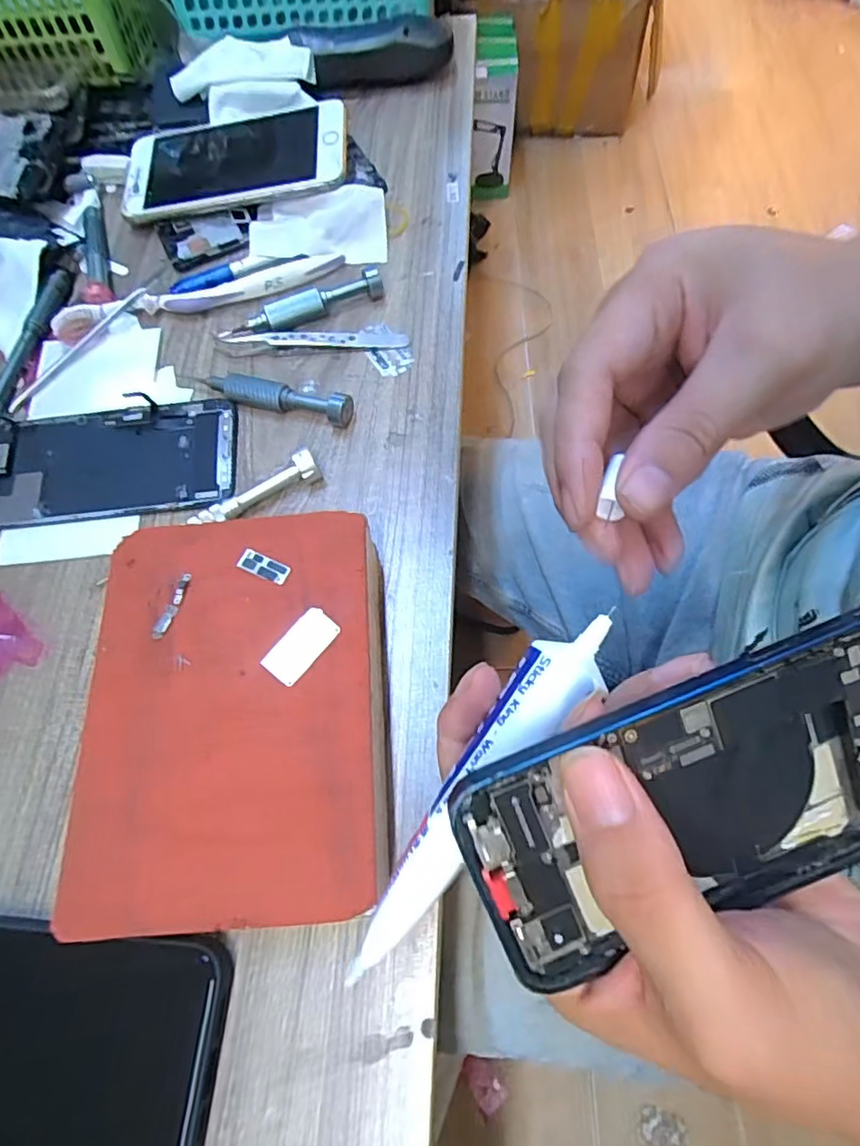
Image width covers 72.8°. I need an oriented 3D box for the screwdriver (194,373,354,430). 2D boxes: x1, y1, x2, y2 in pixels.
[{"bbox_3d":[-0.088,-0.099,0.330,0.091,0.016,0.014,14,68,9],"label":"screwdriver"}]

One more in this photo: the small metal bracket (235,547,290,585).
[{"bbox_3d":[-0.073,-0.003,0.253,0.023,0.004,0.010,22,69,12],"label":"small metal bracket"}]

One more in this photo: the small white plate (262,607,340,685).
[{"bbox_3d":[-0.052,0.029,0.236,0.016,0.004,0.031,38,73,17],"label":"small white plate"}]

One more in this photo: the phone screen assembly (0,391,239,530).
[{"bbox_3d":[-0.180,-0.063,0.324,0.143,0.006,0.070,-9,67,-1],"label":"phone screen assembly"}]

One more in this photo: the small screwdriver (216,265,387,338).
[{"bbox_3d":[-0.077,-0.161,0.353,0.099,0.016,0.011,-22,67,-7],"label":"small screwdriver"}]

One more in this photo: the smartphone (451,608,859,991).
[{"bbox_3d":[0.082,0.059,0.160,0.145,0.007,0.071,-24,106,-1],"label":"smartphone"}]

